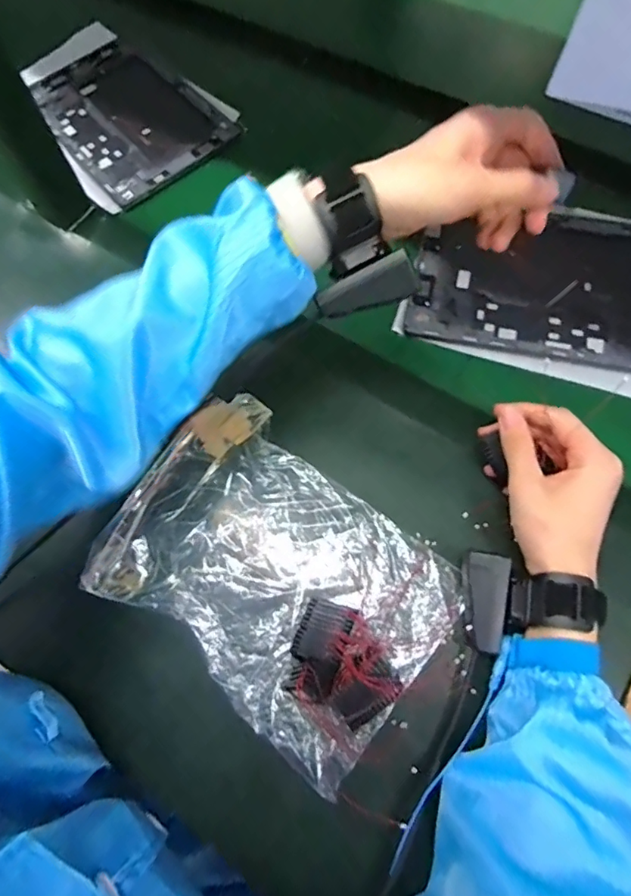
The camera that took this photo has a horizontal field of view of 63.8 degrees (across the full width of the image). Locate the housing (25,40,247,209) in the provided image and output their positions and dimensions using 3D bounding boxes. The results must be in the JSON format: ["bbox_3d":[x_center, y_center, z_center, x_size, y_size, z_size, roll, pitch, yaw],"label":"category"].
[{"bbox_3d":[-0.227,-0.402,0.613,0.167,0.015,0.251,-37,71,-11],"label":"housing"}]

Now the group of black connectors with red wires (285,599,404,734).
[{"bbox_3d":[0.022,0.157,0.369,0.080,0.030,0.067,26,72,12],"label":"group of black connectors with red wires"}]

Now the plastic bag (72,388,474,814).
[{"bbox_3d":[-0.037,0.097,0.406,0.266,0.028,0.181,37,75,16],"label":"plastic bag"}]

